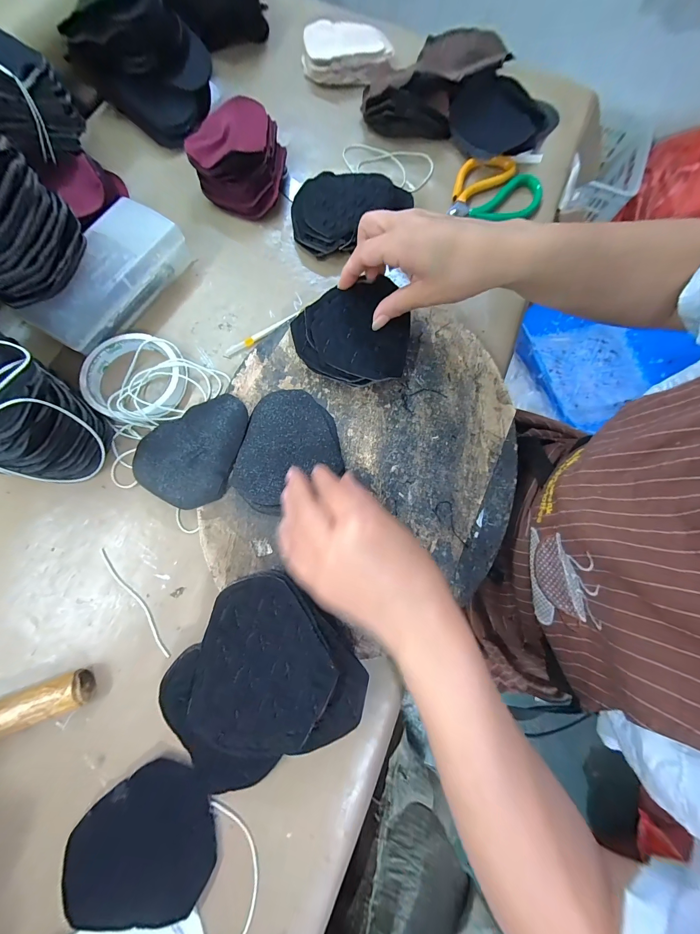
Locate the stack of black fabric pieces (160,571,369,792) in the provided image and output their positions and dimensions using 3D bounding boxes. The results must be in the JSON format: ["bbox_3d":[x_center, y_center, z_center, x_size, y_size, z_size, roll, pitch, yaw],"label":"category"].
[{"bbox_3d":[-0.067,0.168,0.236,0.128,0.039,0.147,38,78,8],"label":"stack of black fabric pieces"}]

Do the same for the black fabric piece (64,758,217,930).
[{"bbox_3d":[-0.151,0.273,0.226,0.096,0.005,0.091,0,76,-1],"label":"black fabric piece"}]

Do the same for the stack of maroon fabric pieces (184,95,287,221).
[{"bbox_3d":[-0.127,-0.360,0.370,0.099,0.051,0.116,11,76,2],"label":"stack of maroon fabric pieces"}]

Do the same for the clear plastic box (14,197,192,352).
[{"bbox_3d":[-0.243,-0.190,0.321,0.066,0.058,0.158,32,77,7],"label":"clear plastic box"}]

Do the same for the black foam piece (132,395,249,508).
[{"bbox_3d":[-0.146,-0.019,0.290,0.086,0.016,0.105,15,76,3],"label":"black foam piece"}]

